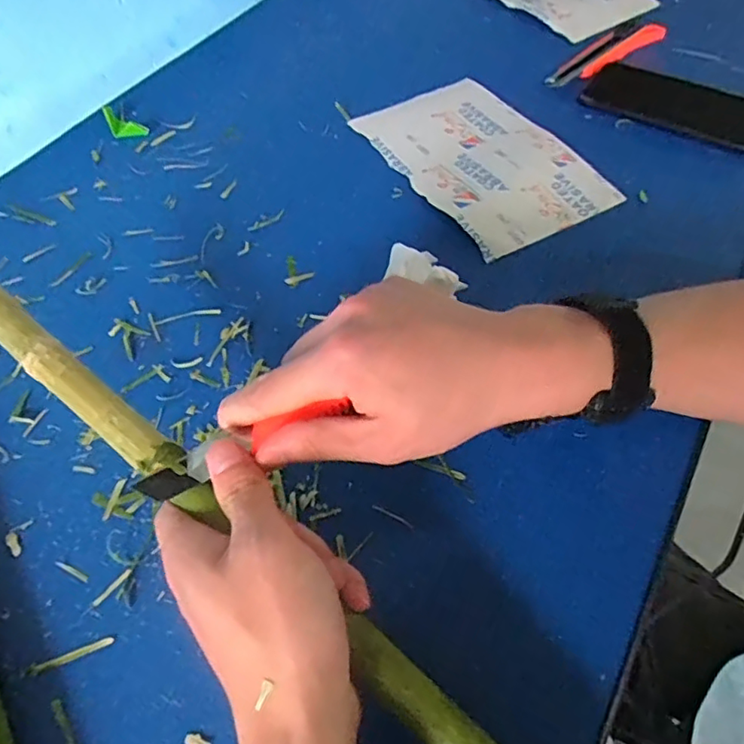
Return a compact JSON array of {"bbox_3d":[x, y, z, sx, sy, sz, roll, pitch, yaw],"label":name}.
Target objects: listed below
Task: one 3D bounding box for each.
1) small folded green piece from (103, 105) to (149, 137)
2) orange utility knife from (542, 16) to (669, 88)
[{"bbox_3d":[-0.243,-0.239,0.549,0.048,0.008,0.023,25,58,-1],"label":"small folded green piece"},{"bbox_3d":[0.235,-0.326,0.576,0.137,0.024,0.033,-30,57,-16],"label":"orange utility knife"}]

